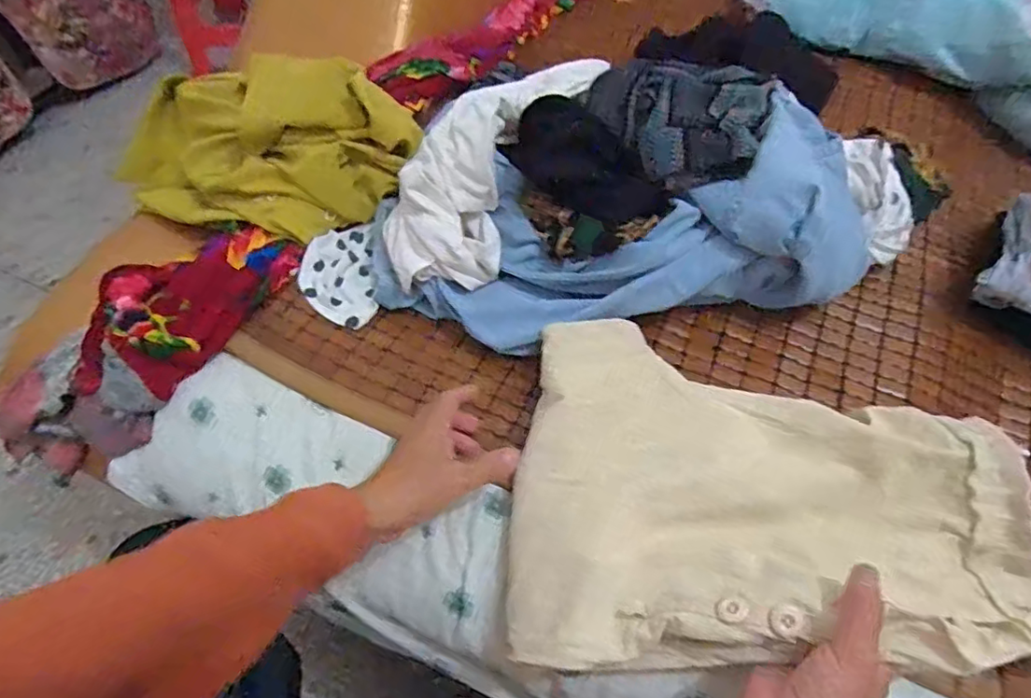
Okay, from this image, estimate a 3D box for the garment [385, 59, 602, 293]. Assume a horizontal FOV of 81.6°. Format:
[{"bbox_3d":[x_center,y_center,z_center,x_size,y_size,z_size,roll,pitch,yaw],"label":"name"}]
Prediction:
[{"bbox_3d":[-0.021,-0.220,0.608,0.125,0.088,0.364,20,58,10],"label":"garment"}]

